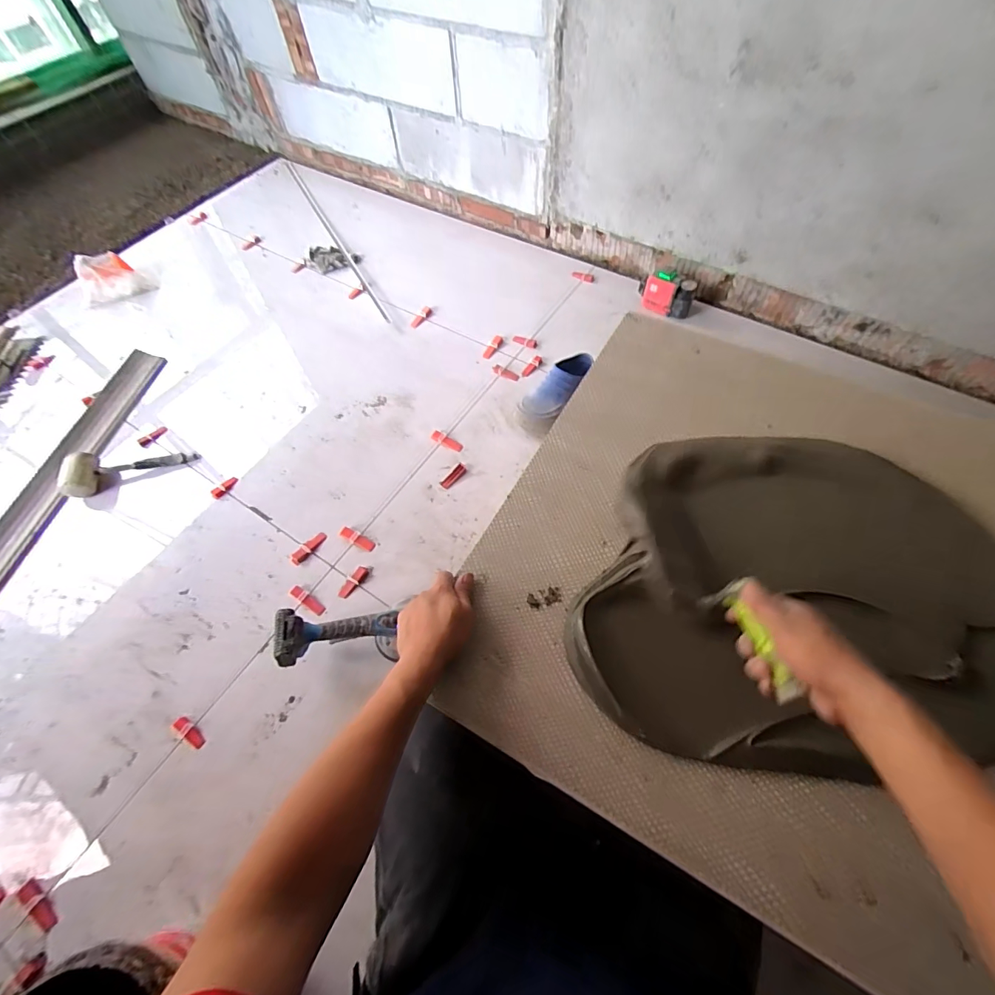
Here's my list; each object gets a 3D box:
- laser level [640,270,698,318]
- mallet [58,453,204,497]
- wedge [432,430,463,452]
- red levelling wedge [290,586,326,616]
[{"bbox_3d":[0.477,-0.586,1.293,0.161,0.100,0.067,32,67,19],"label":"laser level"},{"bbox_3d":[-0.925,-0.082,1.161,0.296,0.083,0.098,-10,60,-19],"label":"mallet"},{"bbox_3d":[-0.127,-0.141,1.145,0.086,0.014,0.031,25,65,16],"label":"wedge"},{"bbox_3d":[-0.400,0.217,0.957,0.089,0.013,0.022,29,66,18],"label":"red levelling wedge"}]

